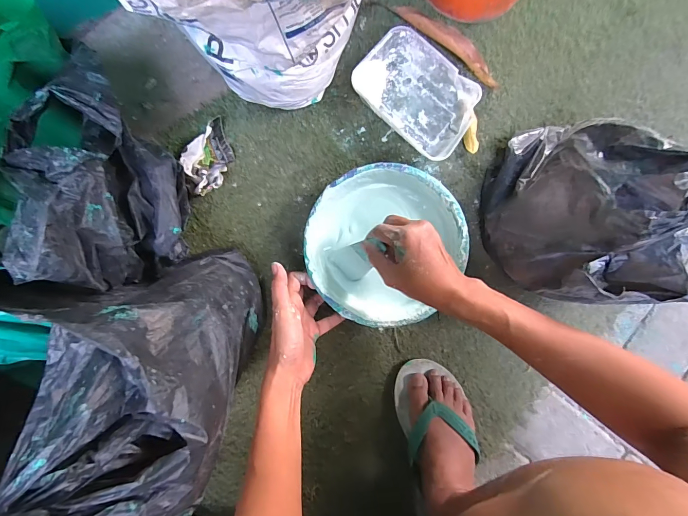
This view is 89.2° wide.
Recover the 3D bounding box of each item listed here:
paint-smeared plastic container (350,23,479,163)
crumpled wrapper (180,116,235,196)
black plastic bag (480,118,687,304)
[{"bbox_3d":[0.101,-0.226,0.486,0.166,0.036,0.117,38,86,-3],"label":"paint-smeared plastic container"},{"bbox_3d":[-0.174,-0.130,0.453,0.052,0.044,0.101,19,88,-4],"label":"crumpled wrapper"},{"bbox_3d":[0.324,-0.064,0.411,0.238,0.222,0.225,7,88,-4],"label":"black plastic bag"}]

